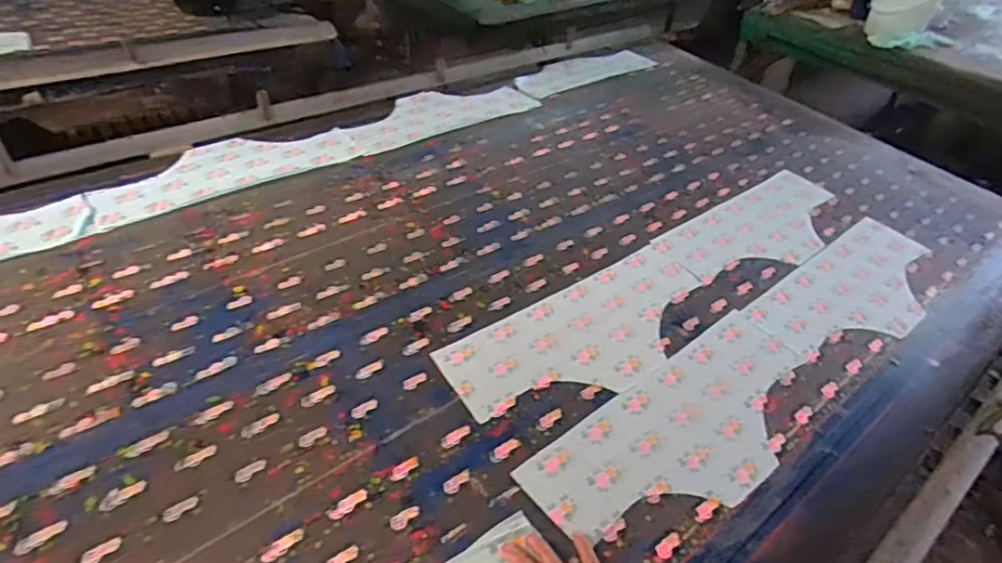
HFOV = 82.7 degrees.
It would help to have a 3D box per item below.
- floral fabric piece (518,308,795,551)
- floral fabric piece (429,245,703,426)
[{"bbox_3d":[0.260,0.192,0.759,0.460,0.009,0.188,-26,52,-32],"label":"floral fabric piece"},{"bbox_3d":[0.145,0.075,0.865,0.458,0.008,0.193,-25,50,-31],"label":"floral fabric piece"}]

